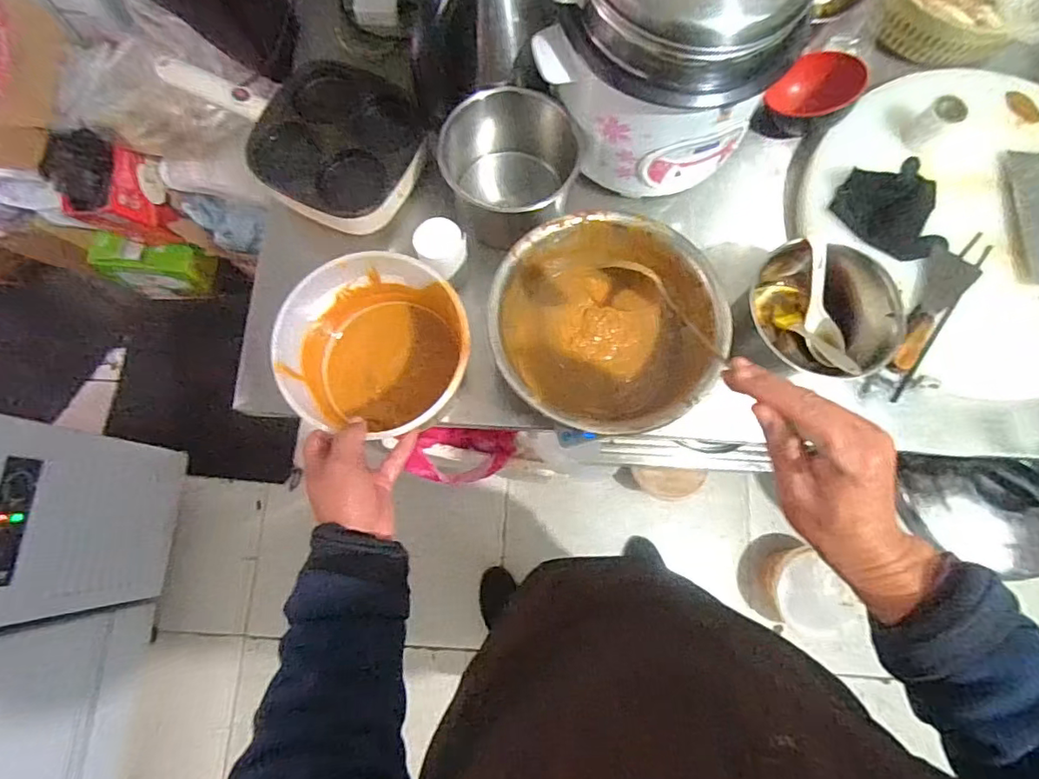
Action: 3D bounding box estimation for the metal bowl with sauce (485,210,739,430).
[{"bbox_3d":[0.089,-0.065,0.582,0.223,0.101,0.223,0,77,1],"label":"metal bowl with sauce"}]

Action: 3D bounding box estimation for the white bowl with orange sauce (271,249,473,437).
[{"bbox_3d":[-0.144,-0.031,0.574,0.173,0.116,0.169,0,77,1],"label":"white bowl with orange sauce"}]

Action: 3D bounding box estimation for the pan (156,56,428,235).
[{"bbox_3d":[-0.276,-0.323,0.658,0.334,0.048,0.177,29,79,7],"label":"pan"}]

